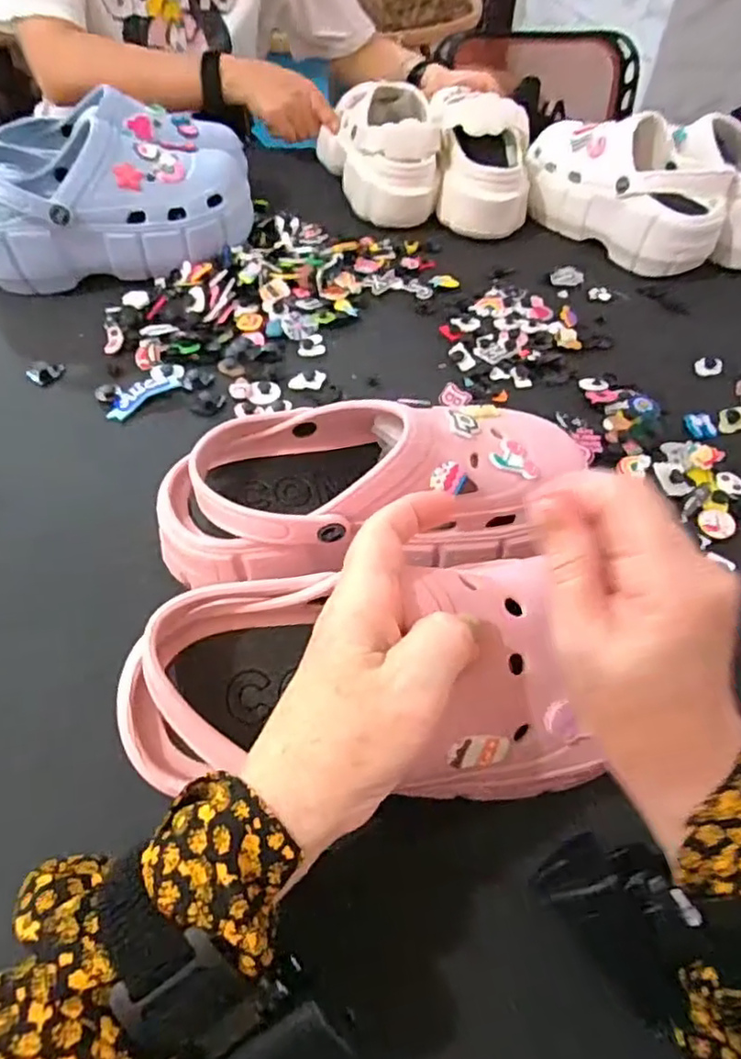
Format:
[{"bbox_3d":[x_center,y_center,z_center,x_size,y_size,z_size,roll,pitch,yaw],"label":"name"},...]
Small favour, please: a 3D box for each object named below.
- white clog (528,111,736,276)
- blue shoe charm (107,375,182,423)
[{"bbox_3d":[0.279,-0.381,0.706,0.103,0.092,0.228,-29,58,-24],"label":"white clog"},{"bbox_3d":[-0.186,-0.109,0.522,0.025,0.004,0.063,37,58,24],"label":"blue shoe charm"}]

